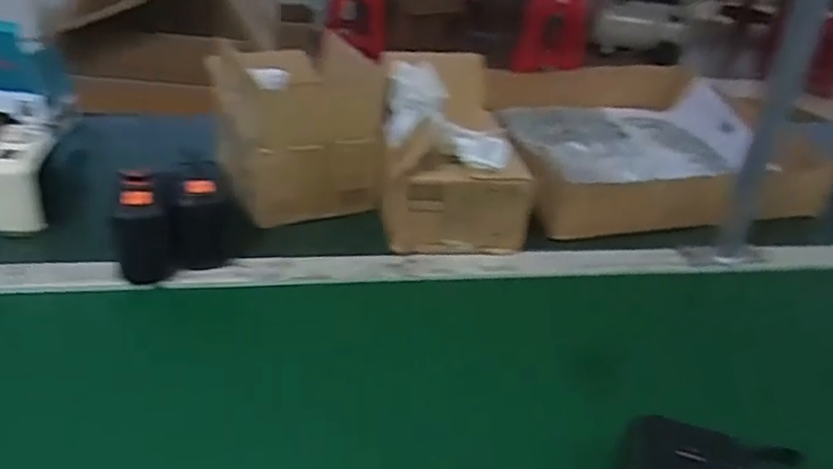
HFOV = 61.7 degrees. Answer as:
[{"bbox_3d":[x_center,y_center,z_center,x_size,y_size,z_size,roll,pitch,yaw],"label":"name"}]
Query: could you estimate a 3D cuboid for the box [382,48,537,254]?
[{"bbox_3d":[0.033,-0.096,0.862,0.159,0.179,0.213,-2,32,-12],"label":"box"}]

